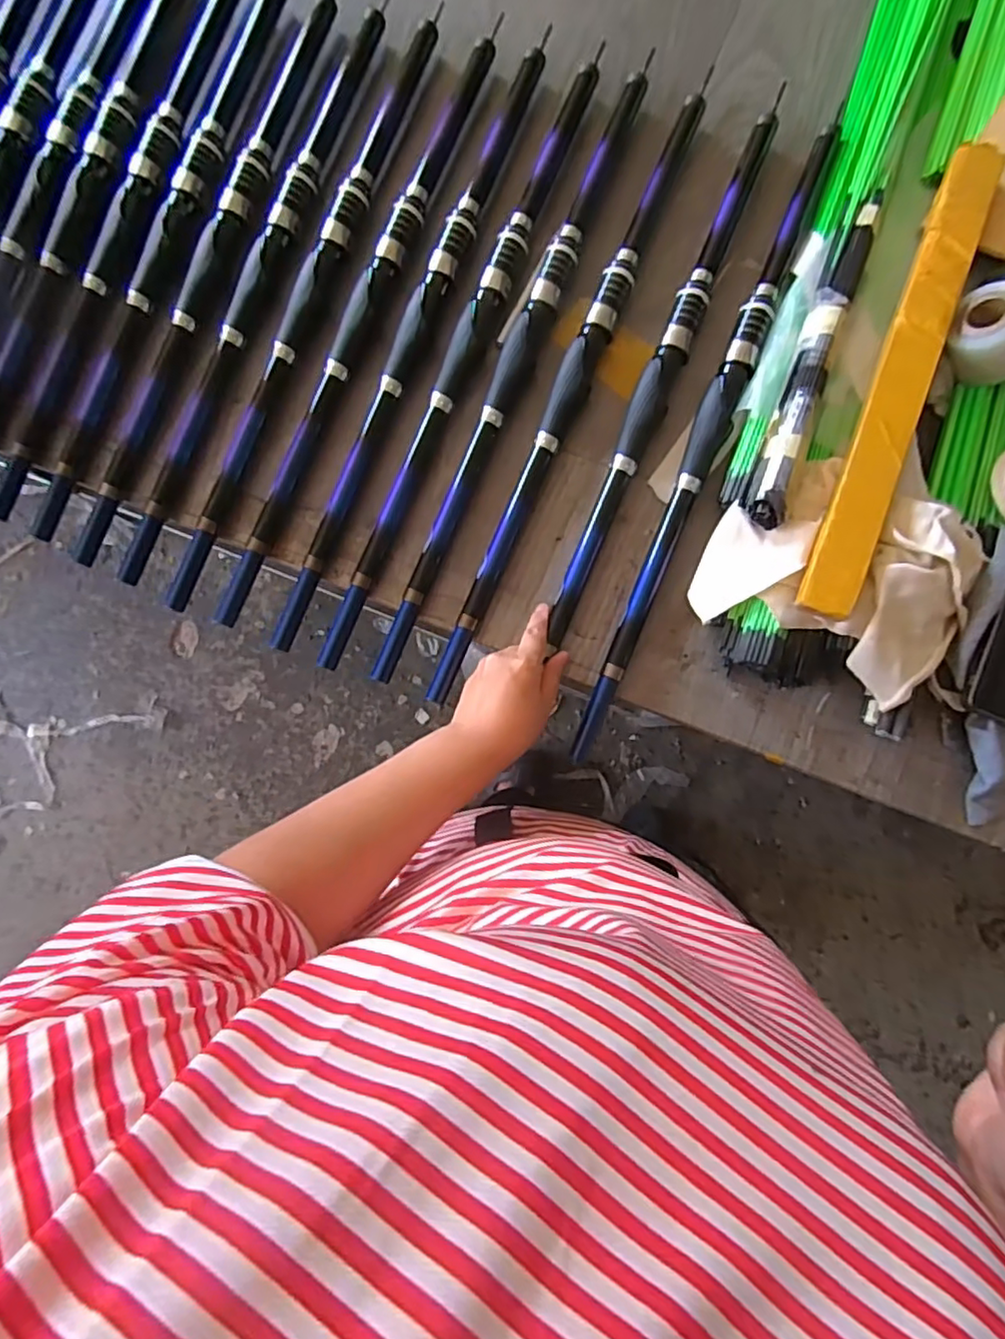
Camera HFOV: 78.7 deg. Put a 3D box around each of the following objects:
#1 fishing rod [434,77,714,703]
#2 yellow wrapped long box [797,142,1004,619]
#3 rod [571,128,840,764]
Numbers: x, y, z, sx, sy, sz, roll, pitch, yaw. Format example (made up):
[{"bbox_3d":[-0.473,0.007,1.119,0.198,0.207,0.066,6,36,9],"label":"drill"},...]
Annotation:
[{"bbox_3d":[0.056,-0.241,0.530,0.030,0.023,0.572,24,86,6],"label":"fishing rod"},{"bbox_3d":[0.303,-0.222,0.464,0.039,0.033,0.391,21,87,6],"label":"yellow wrapped long box"},{"bbox_3d":[0.171,-0.191,0.515,0.031,0.023,0.562,22,86,5],"label":"rod"}]

